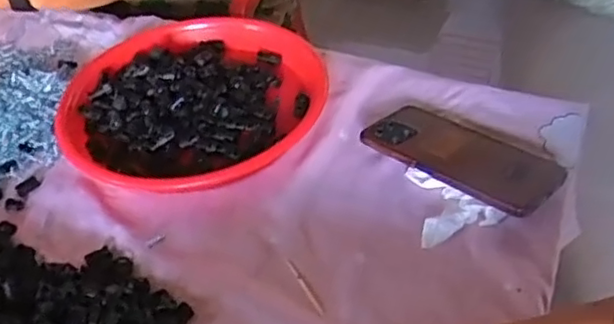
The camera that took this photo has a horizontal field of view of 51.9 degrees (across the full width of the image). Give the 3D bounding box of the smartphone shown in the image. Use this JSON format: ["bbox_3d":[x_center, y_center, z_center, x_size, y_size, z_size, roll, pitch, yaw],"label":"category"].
[{"bbox_3d":[0.130,-0.008,0.537,0.081,0.010,0.164,-29,44,-32],"label":"smartphone"}]

